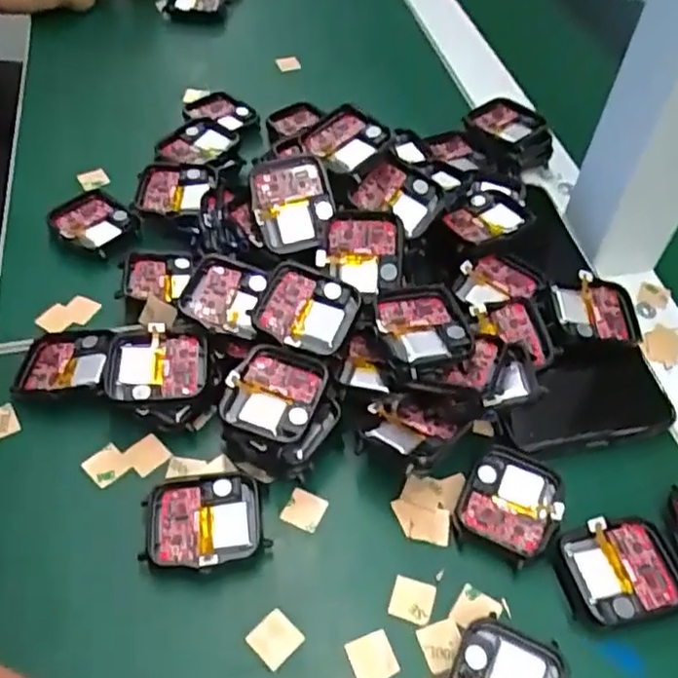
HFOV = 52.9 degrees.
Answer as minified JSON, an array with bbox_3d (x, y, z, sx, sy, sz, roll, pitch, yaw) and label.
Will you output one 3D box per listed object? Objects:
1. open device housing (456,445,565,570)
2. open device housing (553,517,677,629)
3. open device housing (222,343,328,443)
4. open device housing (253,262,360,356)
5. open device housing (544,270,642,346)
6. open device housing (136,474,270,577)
[{"bbox_3d":[0.069,0.065,0.274,0.037,0.007,0.044,27,54,18],"label":"open device housing"},{"bbox_3d":[0.106,0.087,0.256,0.046,0.007,0.036,-7,51,-9],"label":"open device housing"},{"bbox_3d":[-0.026,0.021,0.278,0.036,0.007,0.041,18,52,11],"label":"open device housing"},{"bbox_3d":[-0.015,-0.013,0.300,0.042,0.008,0.037,19,70,9],"label":"open device housing"},{"bbox_3d":[0.119,-0.013,0.320,0.045,0.007,0.036,2,56,-9],"label":"open device housing"},{"bbox_3d":[-0.053,0.073,0.265,0.045,0.011,0.036,-5,51,-8],"label":"open device housing"}]

